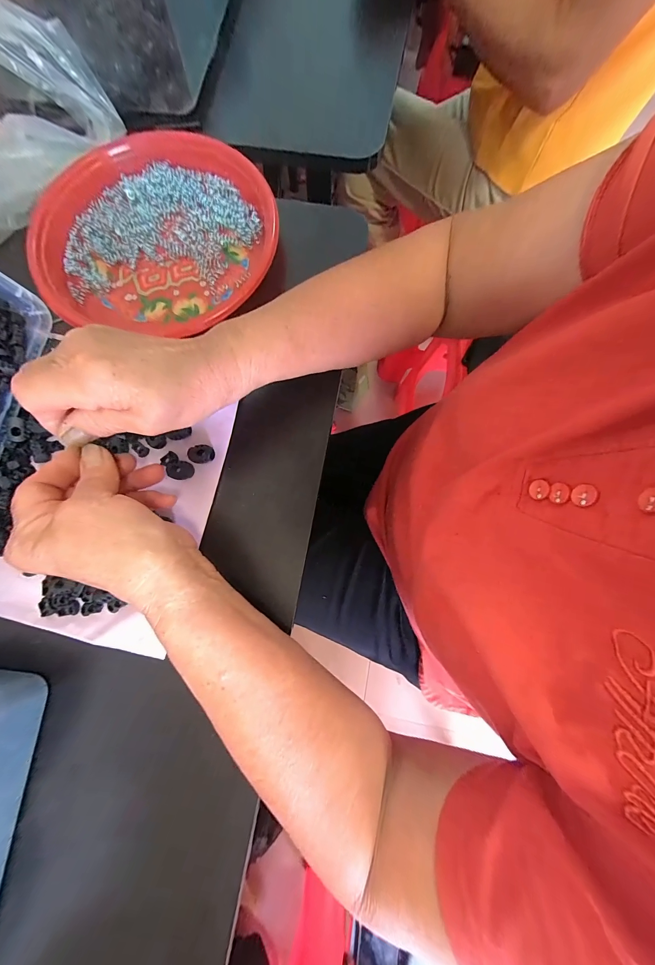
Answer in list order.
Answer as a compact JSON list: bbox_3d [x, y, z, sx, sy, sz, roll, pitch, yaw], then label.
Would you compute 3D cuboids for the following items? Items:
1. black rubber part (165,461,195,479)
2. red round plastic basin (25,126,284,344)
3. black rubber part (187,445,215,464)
[{"bbox_3d":[-0.133,-0.011,0.276,0.022,0.006,0.017,13,80,4],"label":"black rubber part"},{"bbox_3d":[-0.176,-0.253,0.308,0.232,0.029,0.208,9,80,3],"label":"red round plastic basin"},{"bbox_3d":[-0.115,-0.026,0.275,0.022,0.007,0.017,2,80,2],"label":"black rubber part"}]

